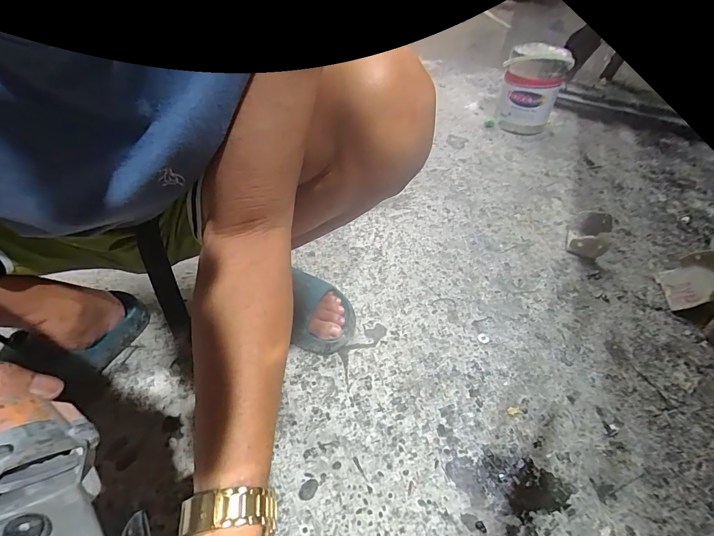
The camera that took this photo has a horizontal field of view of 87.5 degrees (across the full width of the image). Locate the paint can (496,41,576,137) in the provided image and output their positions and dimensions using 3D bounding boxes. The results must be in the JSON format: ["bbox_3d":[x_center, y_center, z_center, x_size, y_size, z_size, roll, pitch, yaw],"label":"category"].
[{"bbox_3d":[0.571,-0.597,1.228,0.184,0.275,0.184,25,49,16],"label":"paint can"}]

